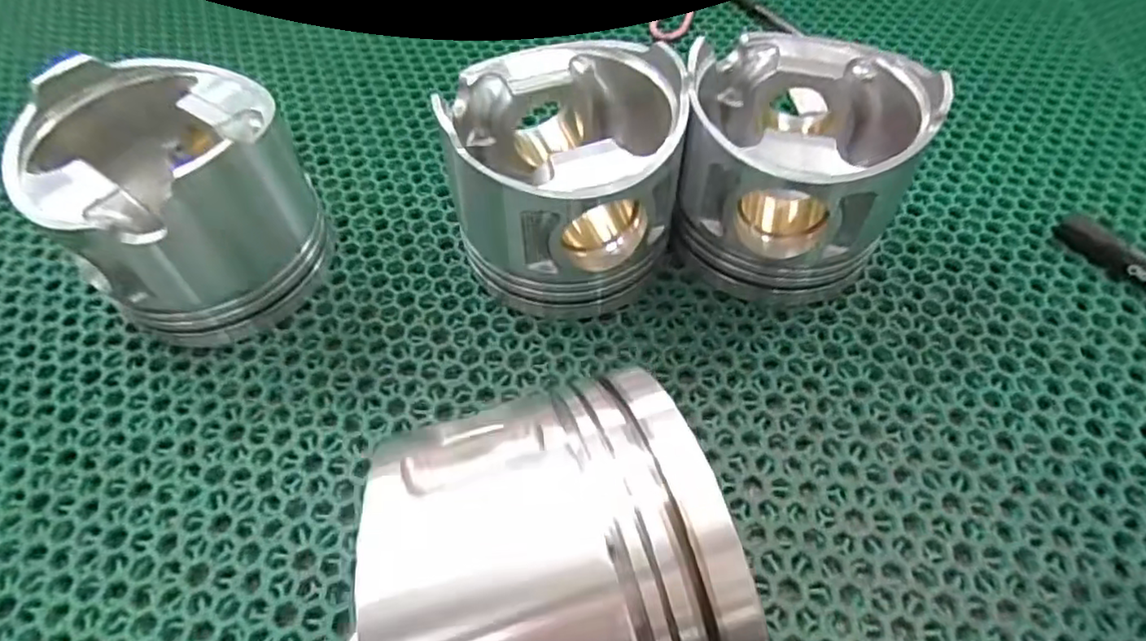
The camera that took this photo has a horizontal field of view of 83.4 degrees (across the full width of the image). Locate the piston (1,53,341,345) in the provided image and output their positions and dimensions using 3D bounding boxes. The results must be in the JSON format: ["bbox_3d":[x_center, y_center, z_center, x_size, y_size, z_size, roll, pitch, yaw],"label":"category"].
[{"bbox_3d":[-0.191,-0.059,0.316,0.101,0.099,0.102,35,62,22],"label":"piston"}]

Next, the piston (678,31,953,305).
[{"bbox_3d":[0.107,-0.075,0.325,0.108,0.098,0.108,0,55,1],"label":"piston"}]

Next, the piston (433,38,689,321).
[{"bbox_3d":[-0.001,-0.068,0.323,0.107,0.093,0.113,-3,55,-1],"label":"piston"}]

